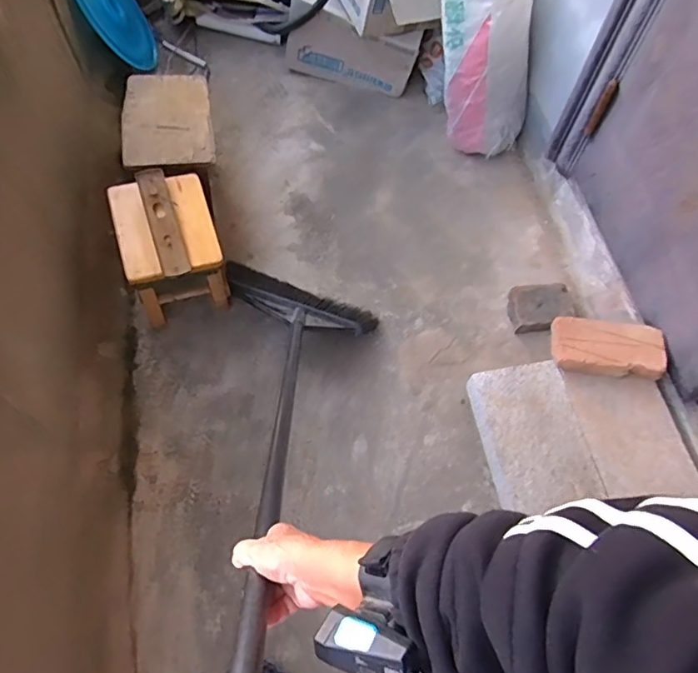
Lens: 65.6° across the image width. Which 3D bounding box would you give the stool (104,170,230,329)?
[{"bbox_3d":[-0.416,-0.199,1.308,0.214,0.285,0.262,-15,65,-9],"label":"stool"}]

